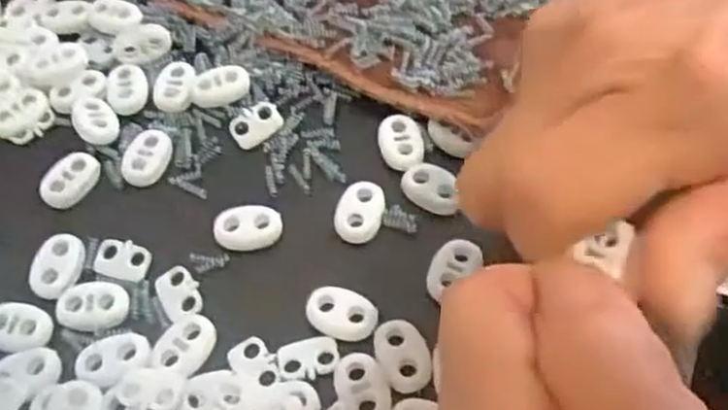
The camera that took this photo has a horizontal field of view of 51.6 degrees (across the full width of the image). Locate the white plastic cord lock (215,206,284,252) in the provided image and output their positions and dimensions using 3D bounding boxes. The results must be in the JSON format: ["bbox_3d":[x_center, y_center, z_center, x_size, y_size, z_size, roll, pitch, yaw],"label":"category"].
[{"bbox_3d":[-0.039,0.008,0.253,0.022,0.005,0.014,1,58,3],"label":"white plastic cord lock"}]

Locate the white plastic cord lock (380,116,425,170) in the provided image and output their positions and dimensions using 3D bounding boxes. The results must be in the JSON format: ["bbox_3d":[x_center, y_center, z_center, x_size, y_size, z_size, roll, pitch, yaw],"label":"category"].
[{"bbox_3d":[0.013,-0.023,0.266,0.016,0.004,0.022,0,58,2],"label":"white plastic cord lock"}]

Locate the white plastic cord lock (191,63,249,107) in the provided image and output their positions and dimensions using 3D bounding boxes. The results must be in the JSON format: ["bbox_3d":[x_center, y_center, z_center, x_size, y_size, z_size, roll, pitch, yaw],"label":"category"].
[{"bbox_3d":[-0.054,-0.045,0.283,0.022,0.007,0.014,-6,58,-1],"label":"white plastic cord lock"}]

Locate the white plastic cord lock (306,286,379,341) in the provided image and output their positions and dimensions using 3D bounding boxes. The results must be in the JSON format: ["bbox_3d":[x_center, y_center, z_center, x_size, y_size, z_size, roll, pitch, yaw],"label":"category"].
[{"bbox_3d":[-0.007,0.033,0.233,0.022,0.004,0.014,11,59,9],"label":"white plastic cord lock"}]

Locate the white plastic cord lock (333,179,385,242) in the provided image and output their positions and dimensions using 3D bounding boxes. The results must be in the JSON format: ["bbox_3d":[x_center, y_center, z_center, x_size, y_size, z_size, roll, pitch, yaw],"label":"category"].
[{"bbox_3d":[-0.002,0.002,0.254,0.016,0.004,0.021,11,59,9],"label":"white plastic cord lock"}]

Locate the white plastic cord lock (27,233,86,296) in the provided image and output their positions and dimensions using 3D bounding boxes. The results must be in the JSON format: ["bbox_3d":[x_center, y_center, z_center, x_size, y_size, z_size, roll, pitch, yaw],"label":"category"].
[{"bbox_3d":[-0.102,0.020,0.250,0.016,0.004,0.022,7,59,7],"label":"white plastic cord lock"}]

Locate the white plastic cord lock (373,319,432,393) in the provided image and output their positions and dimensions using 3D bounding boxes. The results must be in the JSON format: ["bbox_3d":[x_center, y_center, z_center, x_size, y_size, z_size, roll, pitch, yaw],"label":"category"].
[{"bbox_3d":[0.012,0.044,0.224,0.015,0.004,0.022,-16,59,-8],"label":"white plastic cord lock"}]

